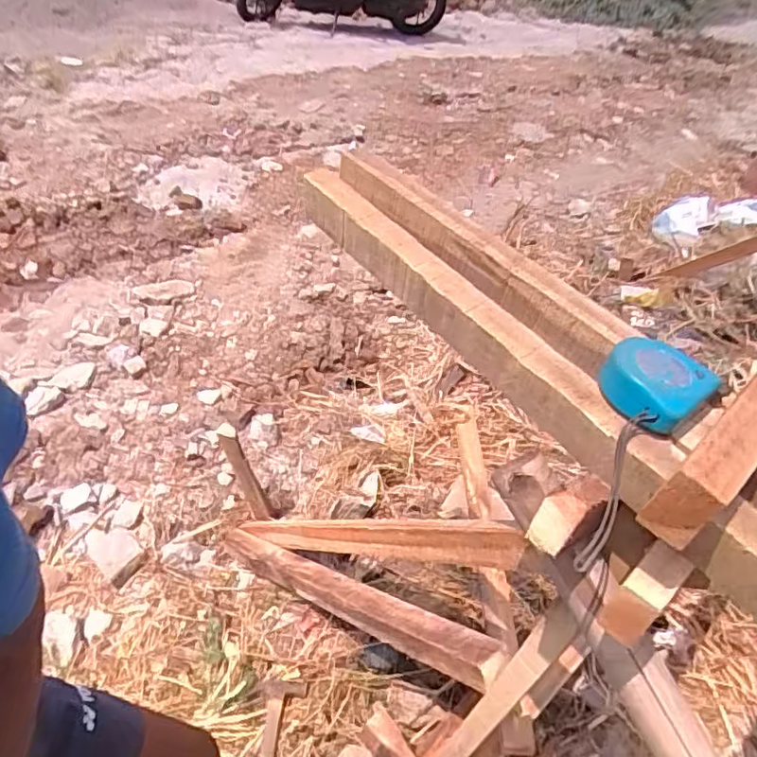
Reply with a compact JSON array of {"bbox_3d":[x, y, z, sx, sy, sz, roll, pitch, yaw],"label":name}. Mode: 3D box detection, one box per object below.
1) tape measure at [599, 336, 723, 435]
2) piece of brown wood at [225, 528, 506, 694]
[{"bbox_3d":[0.212,0.005,0.457,0.075,0.033,0.070,37,50,28],"label":"tape measure"},{"bbox_3d":[-0.111,0.419,1.175,0.080,0.055,0.918,-29,15,-33],"label":"piece of brown wood"}]

